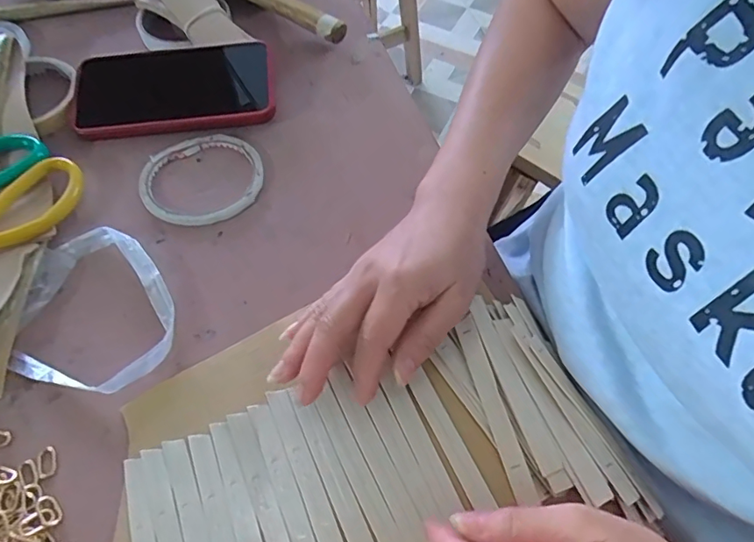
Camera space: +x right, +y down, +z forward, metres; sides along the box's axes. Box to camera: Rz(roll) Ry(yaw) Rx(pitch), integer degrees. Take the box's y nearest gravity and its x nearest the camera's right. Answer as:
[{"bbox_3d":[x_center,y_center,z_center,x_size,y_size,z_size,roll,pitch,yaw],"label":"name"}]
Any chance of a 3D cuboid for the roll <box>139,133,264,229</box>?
[{"bbox_3d":[-0.138,-0.073,0.404,0.092,0.009,0.087,1,60,-1],"label":"roll"}]

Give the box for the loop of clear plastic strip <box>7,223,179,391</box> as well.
[{"bbox_3d":[-0.184,0.023,0.340,0.100,0.014,0.115,-2,60,-3],"label":"loop of clear plastic strip"}]

